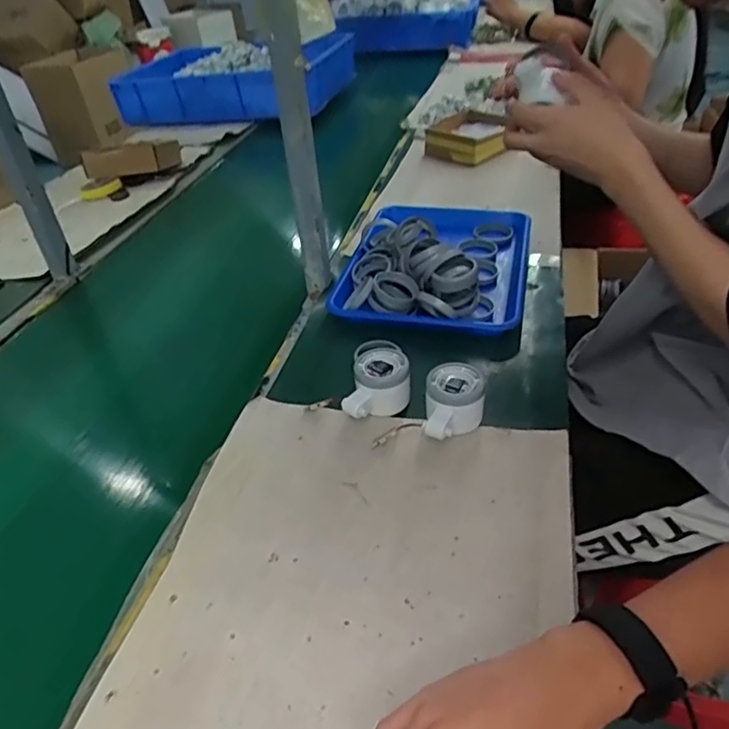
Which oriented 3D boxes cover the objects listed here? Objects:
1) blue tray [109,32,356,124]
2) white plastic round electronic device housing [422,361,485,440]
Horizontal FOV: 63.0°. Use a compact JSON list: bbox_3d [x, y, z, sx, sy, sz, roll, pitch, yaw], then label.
[{"bbox_3d":[-0.362,-0.783,1.642,0.600,0.139,0.379,6,39,15],"label":"blue tray"},{"bbox_3d":[0.091,0.042,0.602,0.059,0.057,0.071,4,38,11],"label":"white plastic round electronic device housing"}]

